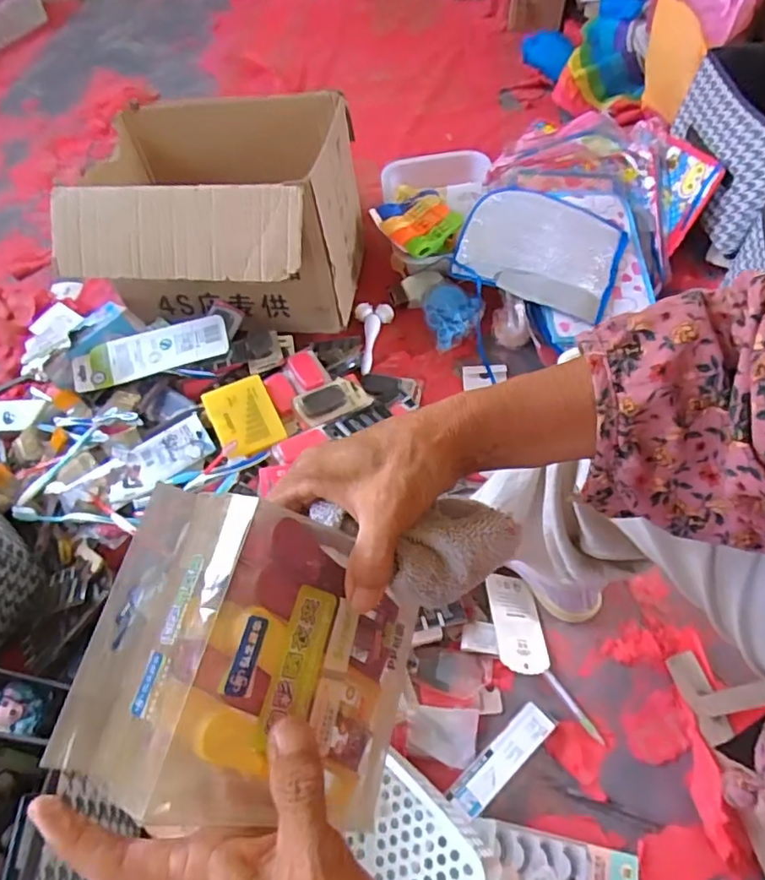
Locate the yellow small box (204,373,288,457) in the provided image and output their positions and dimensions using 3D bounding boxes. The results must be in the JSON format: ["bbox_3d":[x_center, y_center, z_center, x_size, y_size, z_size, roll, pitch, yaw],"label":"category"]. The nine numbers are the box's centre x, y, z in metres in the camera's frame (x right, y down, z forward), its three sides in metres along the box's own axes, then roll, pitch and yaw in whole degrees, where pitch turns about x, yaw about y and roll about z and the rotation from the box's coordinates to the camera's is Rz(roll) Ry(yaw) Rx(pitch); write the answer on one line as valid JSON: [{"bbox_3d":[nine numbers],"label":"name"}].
[{"bbox_3d":[-0.200,-0.034,0.830,0.091,0.020,0.113,-24,71,-12],"label":"yellow small box"}]

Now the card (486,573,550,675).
[{"bbox_3d":[0.171,0.230,0.727,0.068,0.008,0.120,4,55,-20],"label":"card"}]

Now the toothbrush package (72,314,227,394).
[{"bbox_3d":[-0.352,-0.135,0.872,0.230,0.024,0.074,-16,58,-6],"label":"toothbrush package"}]

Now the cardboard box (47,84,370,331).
[{"bbox_3d":[-0.253,-0.344,0.922,0.392,0.254,0.334,2,58,6],"label":"cardboard box"}]

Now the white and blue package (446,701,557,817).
[{"bbox_3d":[0.135,0.361,0.655,0.139,0.030,0.038,-37,63,-18],"label":"white and blue package"}]

